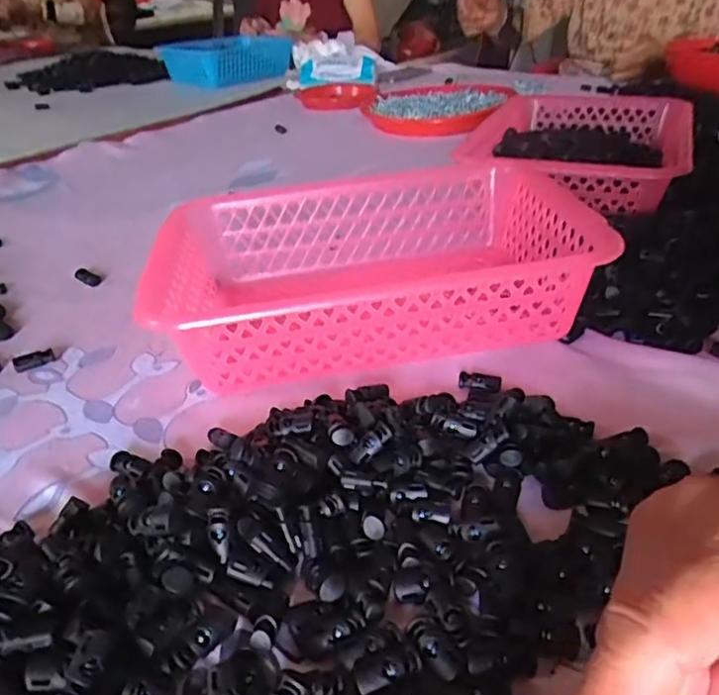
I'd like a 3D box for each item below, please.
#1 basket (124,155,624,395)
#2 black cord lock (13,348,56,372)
[{"bbox_3d":[0.007,-0.061,0.476,0.306,0.091,0.212,-6,33,-5],"label":"basket"},{"bbox_3d":[-0.241,0.009,0.455,0.029,0.007,0.015,-27,42,-32],"label":"black cord lock"}]

